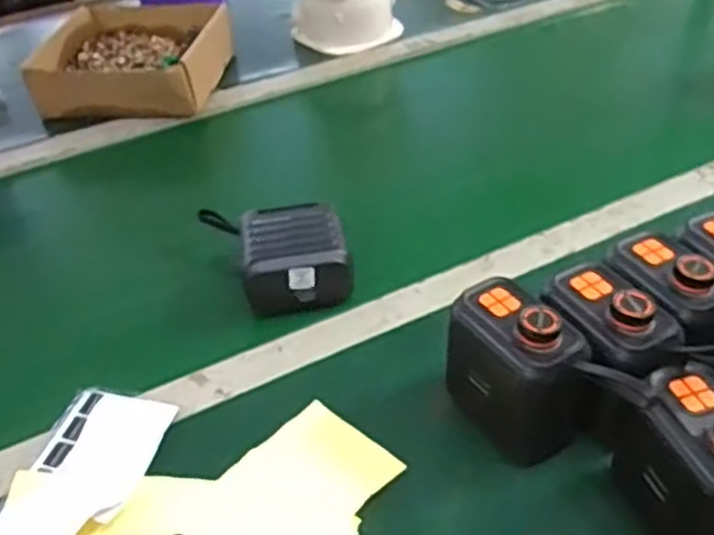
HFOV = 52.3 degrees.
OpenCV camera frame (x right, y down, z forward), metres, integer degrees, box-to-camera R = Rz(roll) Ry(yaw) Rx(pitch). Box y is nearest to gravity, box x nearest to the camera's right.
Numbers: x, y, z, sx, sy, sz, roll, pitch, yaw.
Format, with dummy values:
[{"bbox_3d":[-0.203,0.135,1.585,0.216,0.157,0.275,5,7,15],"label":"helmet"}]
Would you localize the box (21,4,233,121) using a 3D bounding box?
[{"bbox_3d":[-0.280,-0.263,0.937,0.222,0.081,0.223,-1,40,2],"label":"box"}]

